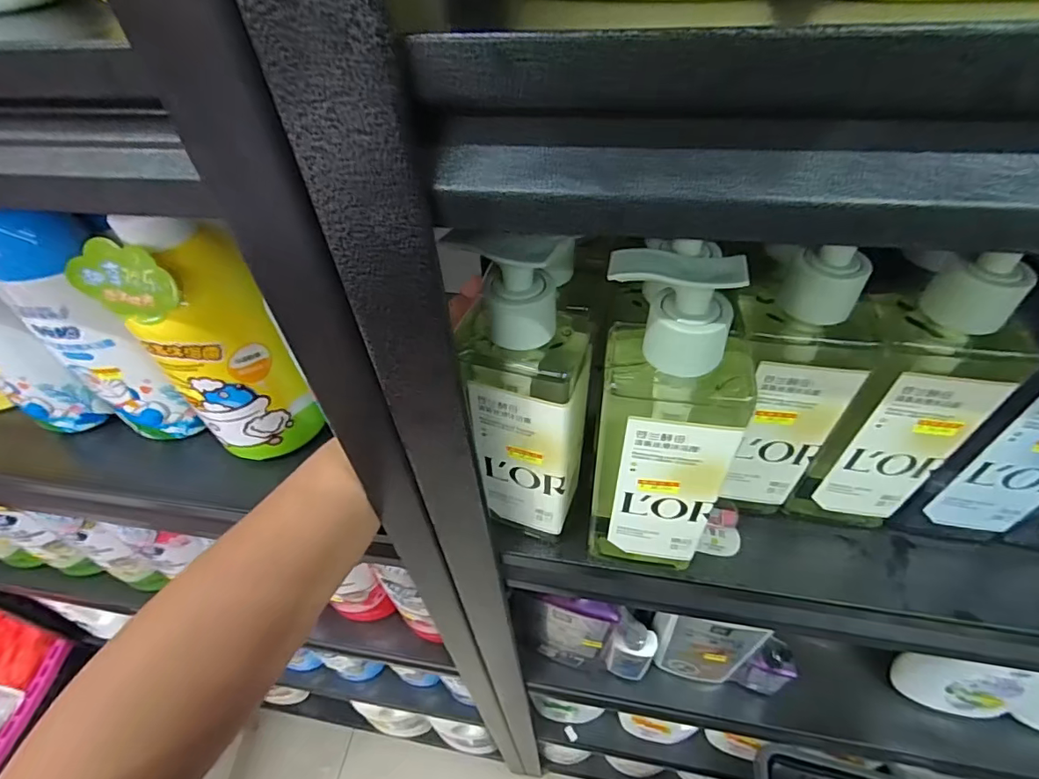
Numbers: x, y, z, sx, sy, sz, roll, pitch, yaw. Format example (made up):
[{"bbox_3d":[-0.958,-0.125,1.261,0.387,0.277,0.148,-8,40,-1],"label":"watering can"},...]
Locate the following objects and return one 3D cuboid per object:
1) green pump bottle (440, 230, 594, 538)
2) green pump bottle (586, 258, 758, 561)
[{"bbox_3d":[0.004,0.014,0.285,0.066,0.200,0.046,-1,48,3],"label":"green pump bottle"},{"bbox_3d":[0.078,0.028,0.277,0.069,0.212,0.045,10,49,13],"label":"green pump bottle"}]

